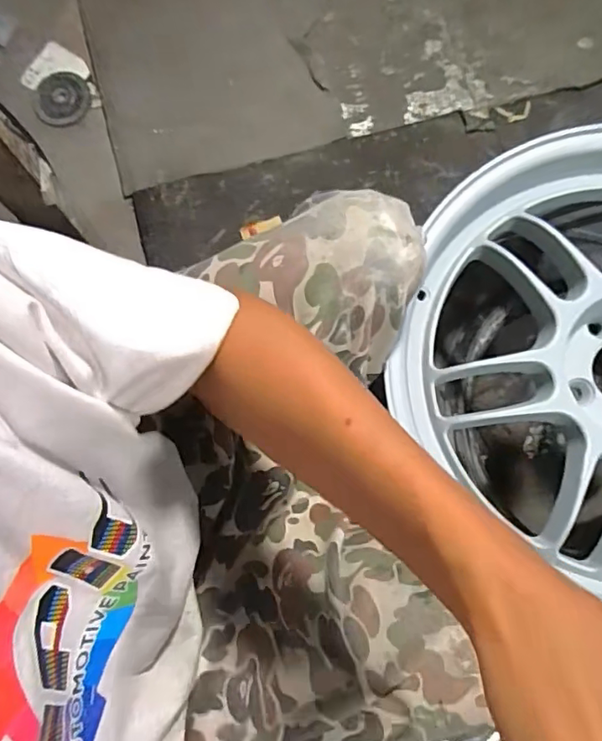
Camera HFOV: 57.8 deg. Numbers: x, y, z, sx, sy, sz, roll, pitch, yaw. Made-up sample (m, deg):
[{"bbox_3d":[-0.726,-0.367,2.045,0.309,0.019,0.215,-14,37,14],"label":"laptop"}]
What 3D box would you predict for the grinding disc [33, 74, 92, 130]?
[{"bbox_3d":[-0.416,-0.476,0.946,0.087,0.016,0.099,-8,78,-1],"label":"grinding disc"}]

